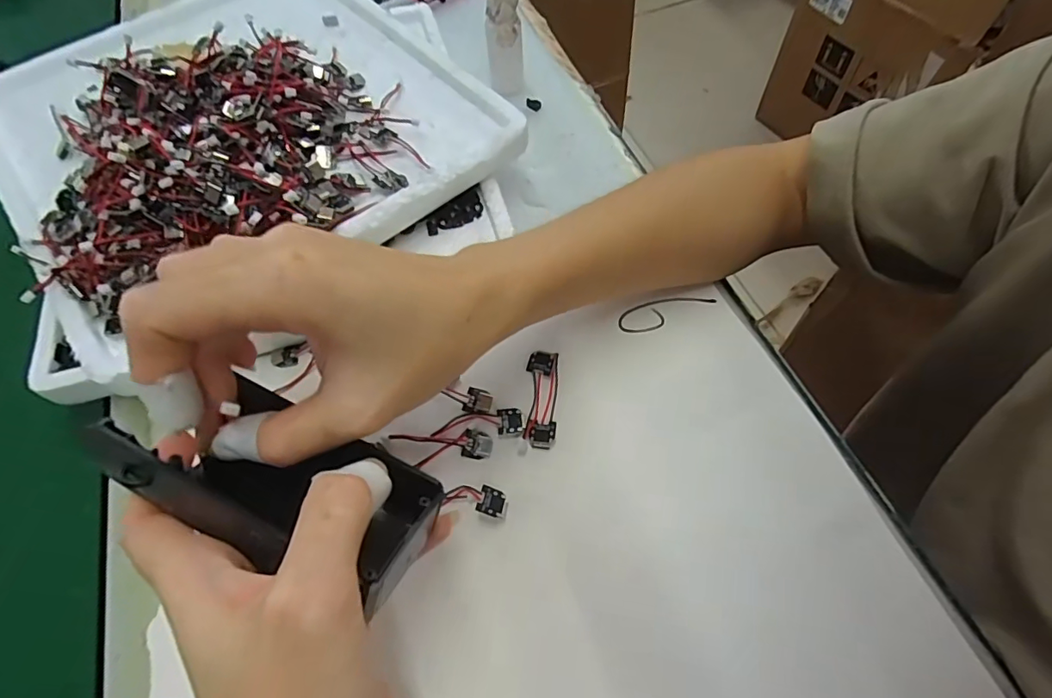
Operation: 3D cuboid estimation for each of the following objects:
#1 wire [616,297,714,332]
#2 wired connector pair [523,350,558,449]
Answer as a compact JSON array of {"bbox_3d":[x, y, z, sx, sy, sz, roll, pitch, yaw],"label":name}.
[{"bbox_3d":[0.075,-0.022,0.278,0.056,0.004,0.017,-23,64,-10],"label":"wire"},{"bbox_3d":[0.008,0.023,0.253,0.015,0.004,0.049,1,61,5],"label":"wired connector pair"}]

